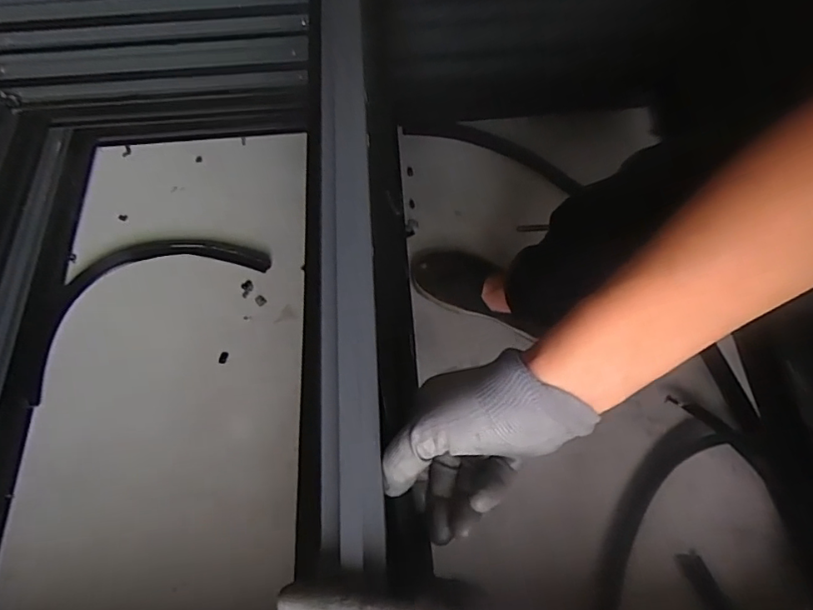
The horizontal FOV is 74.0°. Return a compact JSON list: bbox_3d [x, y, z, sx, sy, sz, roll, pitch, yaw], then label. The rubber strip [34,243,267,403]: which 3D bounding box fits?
[{"bbox_3d":[-0.451,-0.033,0.898,0.407,0.030,0.185,-31,67,-13],"label":"rubber strip"}]

